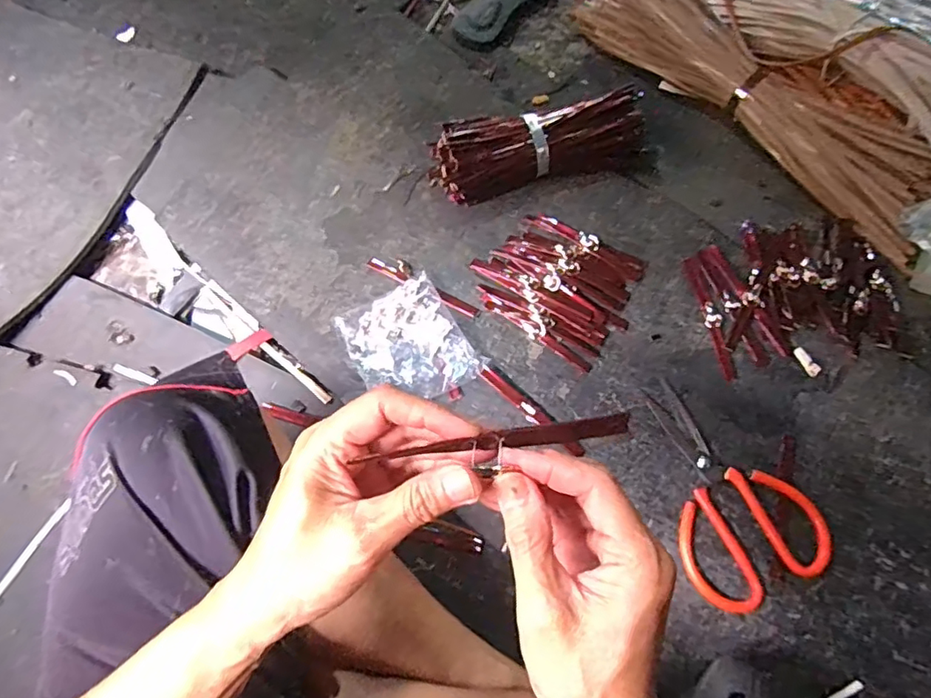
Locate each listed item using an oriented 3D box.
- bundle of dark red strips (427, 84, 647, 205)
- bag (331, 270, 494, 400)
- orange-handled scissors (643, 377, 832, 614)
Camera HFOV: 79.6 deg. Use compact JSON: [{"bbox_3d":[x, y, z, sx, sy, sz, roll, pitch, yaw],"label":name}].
[{"bbox_3d":[0.086,-0.242,0.670,0.259,0.057,0.081,-11,68,0],"label":"bundle of dark red strips"},{"bbox_3d":[-0.064,-0.005,0.612,0.117,0.017,0.140,-30,75,-10],"label":"bag"},{"bbox_3d":[0.245,0.133,0.547,0.133,0.010,0.212,-25,74,-9],"label":"orange-handled scissors"}]

